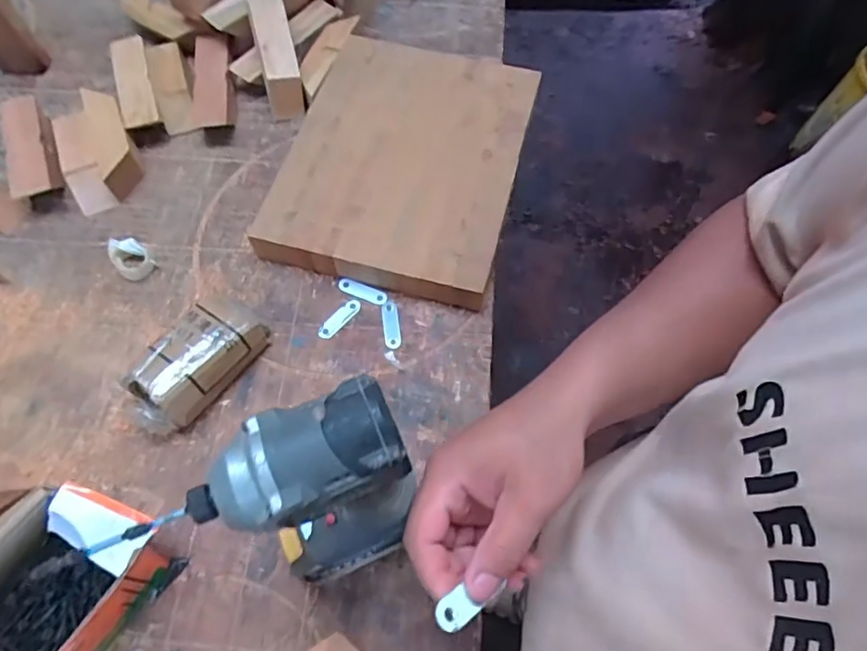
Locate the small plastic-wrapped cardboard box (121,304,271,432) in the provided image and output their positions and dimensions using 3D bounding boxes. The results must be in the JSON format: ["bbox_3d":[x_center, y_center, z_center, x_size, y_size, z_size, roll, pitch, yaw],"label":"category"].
[{"bbox_3d":[-0.229,0.037,0.552,0.074,0.051,0.137,34,66,15],"label":"small plastic-wrapped cardboard box"}]

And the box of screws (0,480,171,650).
[{"bbox_3d":[-0.313,0.223,0.438,0.120,0.073,0.204,31,65,14],"label":"box of screws"}]

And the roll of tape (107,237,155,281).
[{"bbox_3d":[-0.332,-0.074,0.621,0.036,0.021,0.051,-36,69,-19],"label":"roll of tape"}]

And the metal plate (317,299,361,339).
[{"bbox_3d":[-0.100,-0.007,0.603,0.017,0.004,0.055,36,66,16],"label":"metal plate"}]

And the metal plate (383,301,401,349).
[{"bbox_3d":[-0.044,-0.002,0.599,0.018,0.005,0.054,0,62,-16],"label":"metal plate"}]

